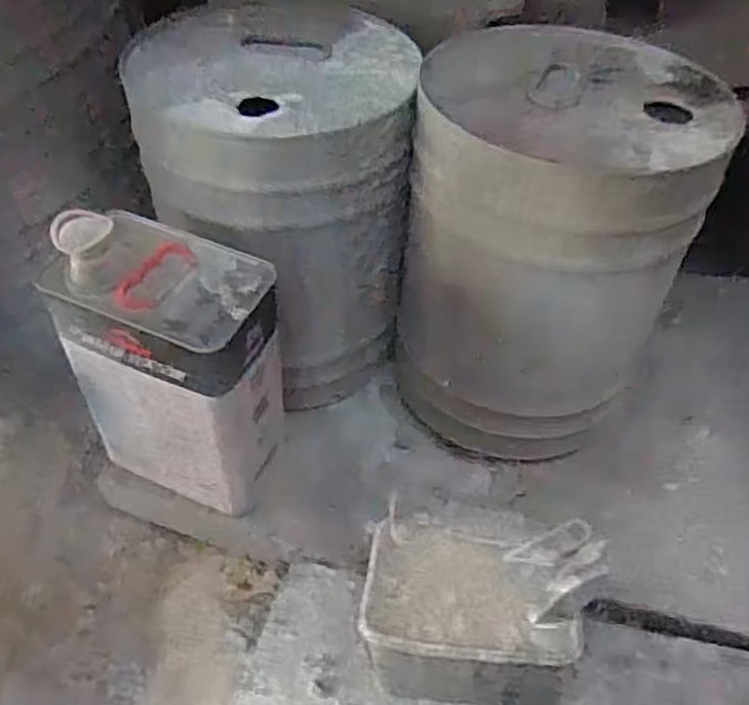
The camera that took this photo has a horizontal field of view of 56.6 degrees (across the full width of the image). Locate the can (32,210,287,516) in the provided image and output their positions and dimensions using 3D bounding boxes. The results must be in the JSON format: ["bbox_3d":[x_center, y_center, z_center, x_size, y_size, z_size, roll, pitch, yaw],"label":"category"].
[{"bbox_3d":[-0.171,0.011,0.622,0.172,0.286,0.111,19,49,21],"label":"can"}]

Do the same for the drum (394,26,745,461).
[{"bbox_3d":[0.174,-0.097,0.688,0.252,0.342,0.262,18,49,19],"label":"drum"}]

